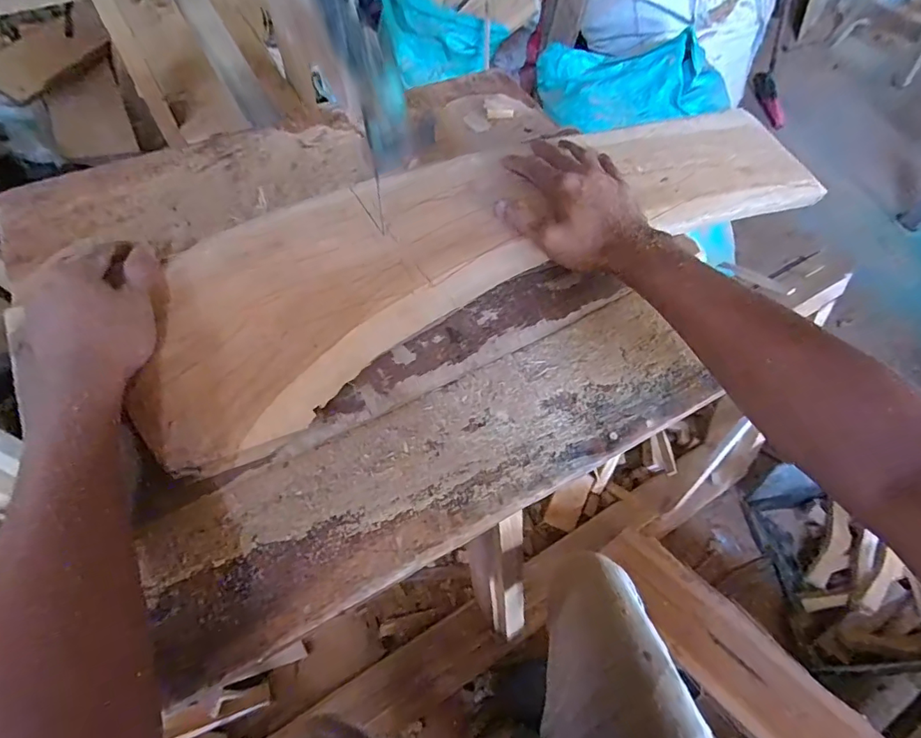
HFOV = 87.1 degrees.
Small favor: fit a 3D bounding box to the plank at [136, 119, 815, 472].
[{"bbox_3d":[0.042,-0.144,0.469,0.671,0.024,0.208,-26,64,-18],"label":"plank"}]

